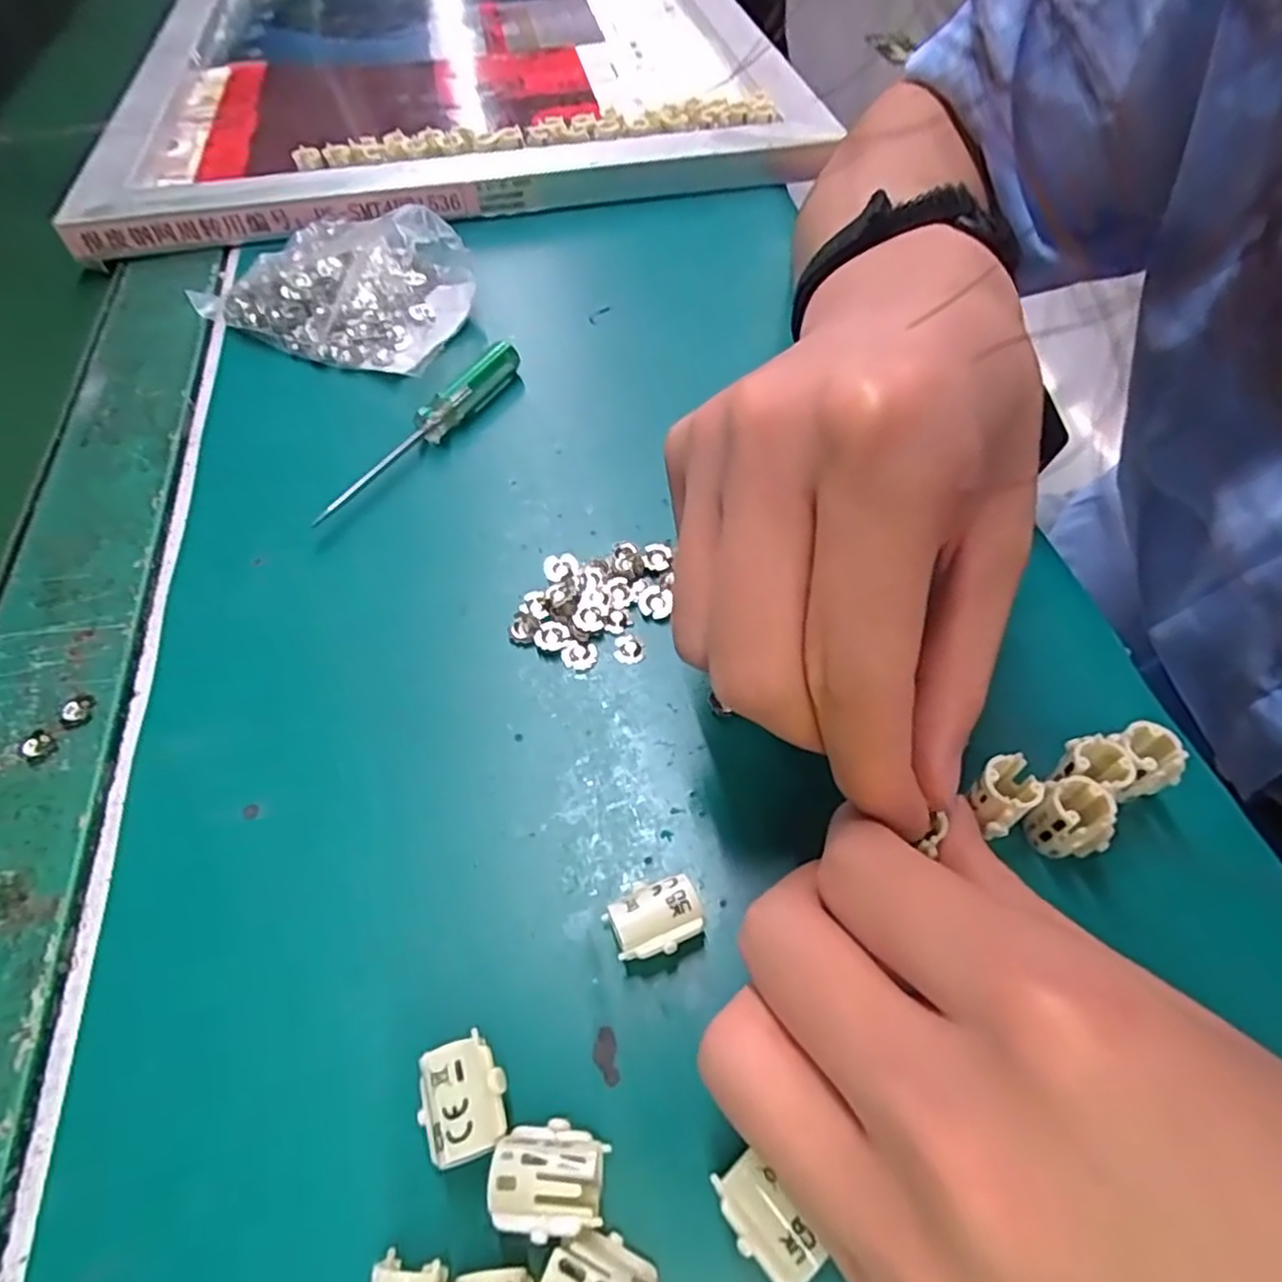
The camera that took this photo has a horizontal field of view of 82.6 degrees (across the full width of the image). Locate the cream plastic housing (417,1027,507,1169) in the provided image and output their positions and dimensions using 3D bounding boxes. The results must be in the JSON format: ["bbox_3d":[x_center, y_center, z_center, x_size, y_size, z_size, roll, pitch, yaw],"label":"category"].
[{"bbox_3d":[-0.038,0.100,0.160,0.017,0.012,0.022,-17,56,-11],"label":"cream plastic housing"}]

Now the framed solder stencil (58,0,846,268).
[{"bbox_3d":[-0.142,-0.438,0.539,0.403,0.037,0.503,-10,54,-6],"label":"framed solder stencil"}]

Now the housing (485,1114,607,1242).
[{"bbox_3d":[-0.019,0.111,0.151,0.022,0.012,0.019,3,54,3],"label":"housing"}]

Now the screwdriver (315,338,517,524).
[{"bbox_3d":[-0.086,-0.085,0.288,0.011,0.015,0.112,28,62,20],"label":"screwdriver"}]

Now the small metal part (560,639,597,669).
[{"bbox_3d":[-0.020,0.004,0.233,0.011,0.004,0.009,12,57,11],"label":"small metal part"}]

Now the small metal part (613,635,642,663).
[{"bbox_3d":[-0.004,0.002,0.235,0.009,0.004,0.011,2,56,4],"label":"small metal part"}]

